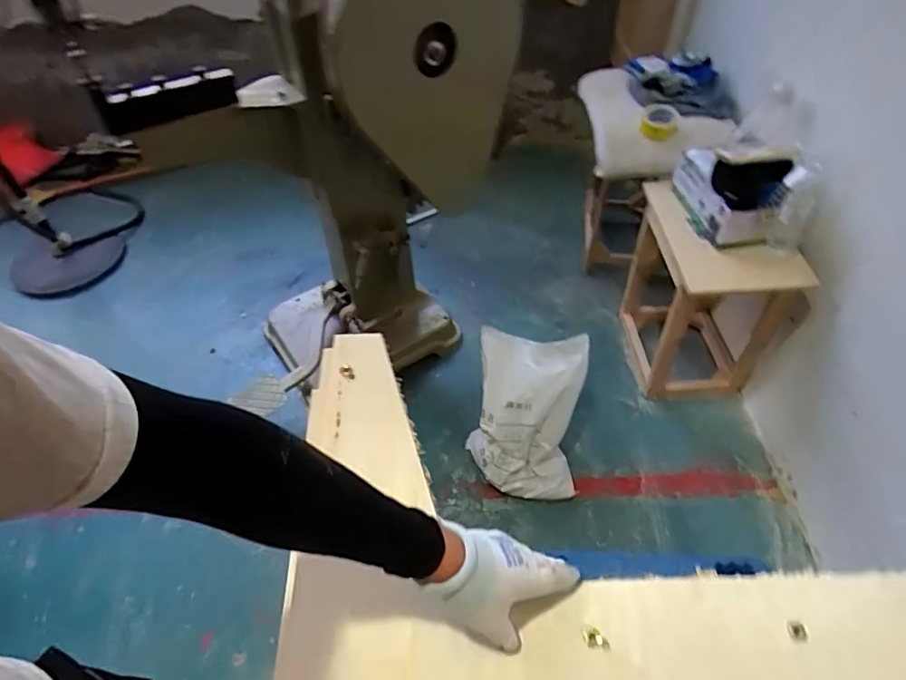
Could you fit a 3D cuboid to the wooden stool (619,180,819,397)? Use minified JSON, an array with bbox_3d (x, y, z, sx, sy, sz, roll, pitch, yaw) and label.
[{"bbox_3d":[0.722,-0.136,1.531,0.335,0.502,0.427,-5,49,-3],"label":"wooden stool"}]

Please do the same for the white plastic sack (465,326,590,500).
[{"bbox_3d":[0.198,0.191,1.412,0.281,0.307,0.361,7,49,7],"label":"white plastic sack"}]

